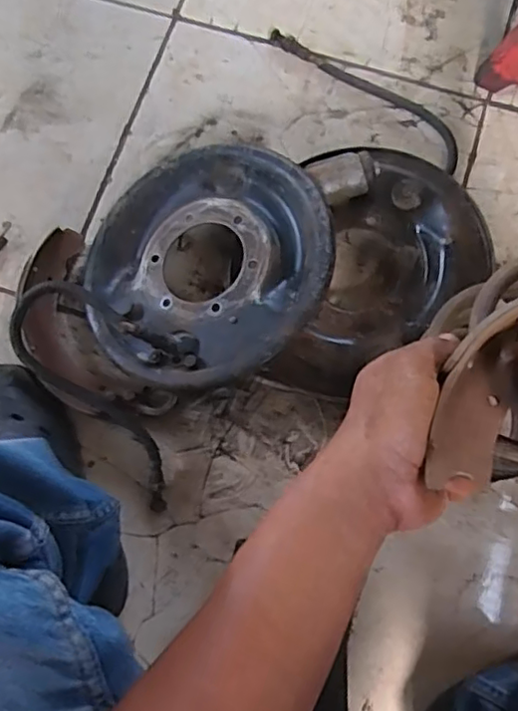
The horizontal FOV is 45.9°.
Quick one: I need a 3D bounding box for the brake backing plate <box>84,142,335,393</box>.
[{"bbox_3d":[-0.059,-0.097,0.645,0.267,0.039,0.260,-5,71,16],"label":"brake backing plate"}]

